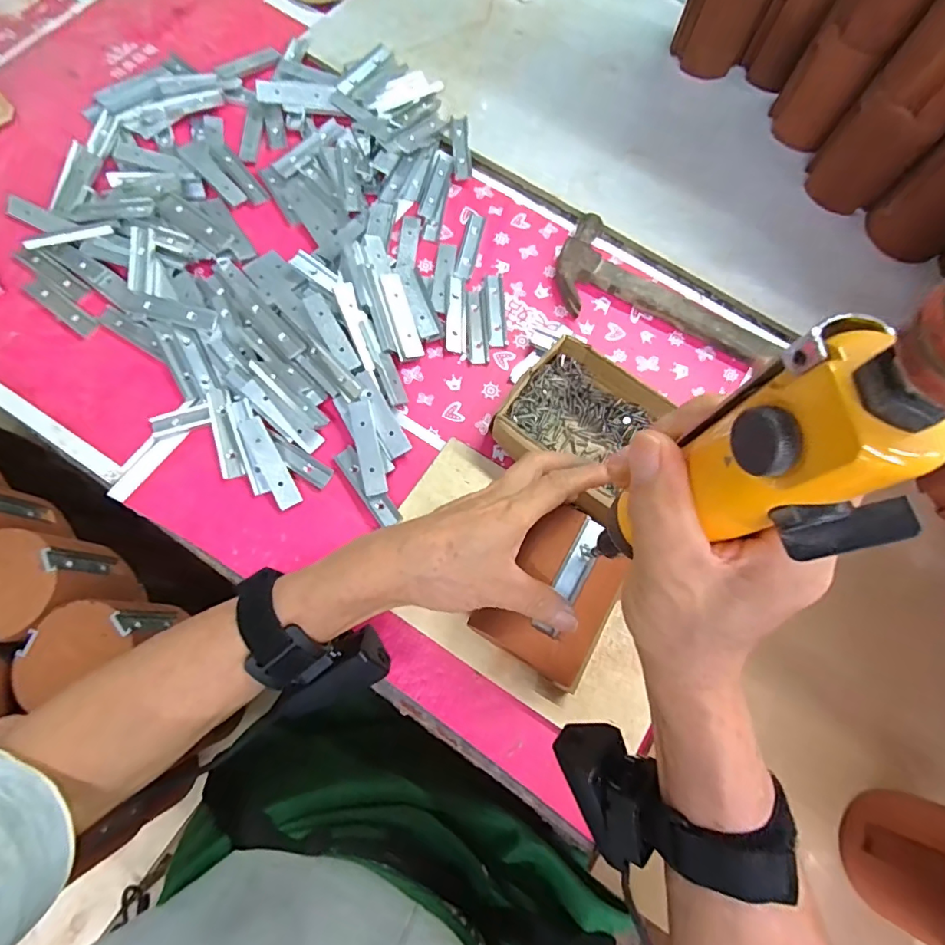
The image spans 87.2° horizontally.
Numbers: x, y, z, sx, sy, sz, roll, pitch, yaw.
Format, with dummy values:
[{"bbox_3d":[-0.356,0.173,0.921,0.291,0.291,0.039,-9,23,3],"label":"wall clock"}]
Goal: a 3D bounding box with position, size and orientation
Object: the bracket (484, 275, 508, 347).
[{"bbox_3d":[0.022,-0.154,0.471,0.019,0.004,0.079,-2,73,-3],"label":"bracket"}]

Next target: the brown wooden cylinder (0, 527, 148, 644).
[{"bbox_3d":[-0.332,0.092,0.391,0.075,0.096,0.079,1,73,-2],"label":"brown wooden cylinder"}]

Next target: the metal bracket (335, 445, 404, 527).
[{"bbox_3d":[-0.086,0.011,0.403,0.018,0.007,0.076,-35,77,-12],"label":"metal bracket"}]

